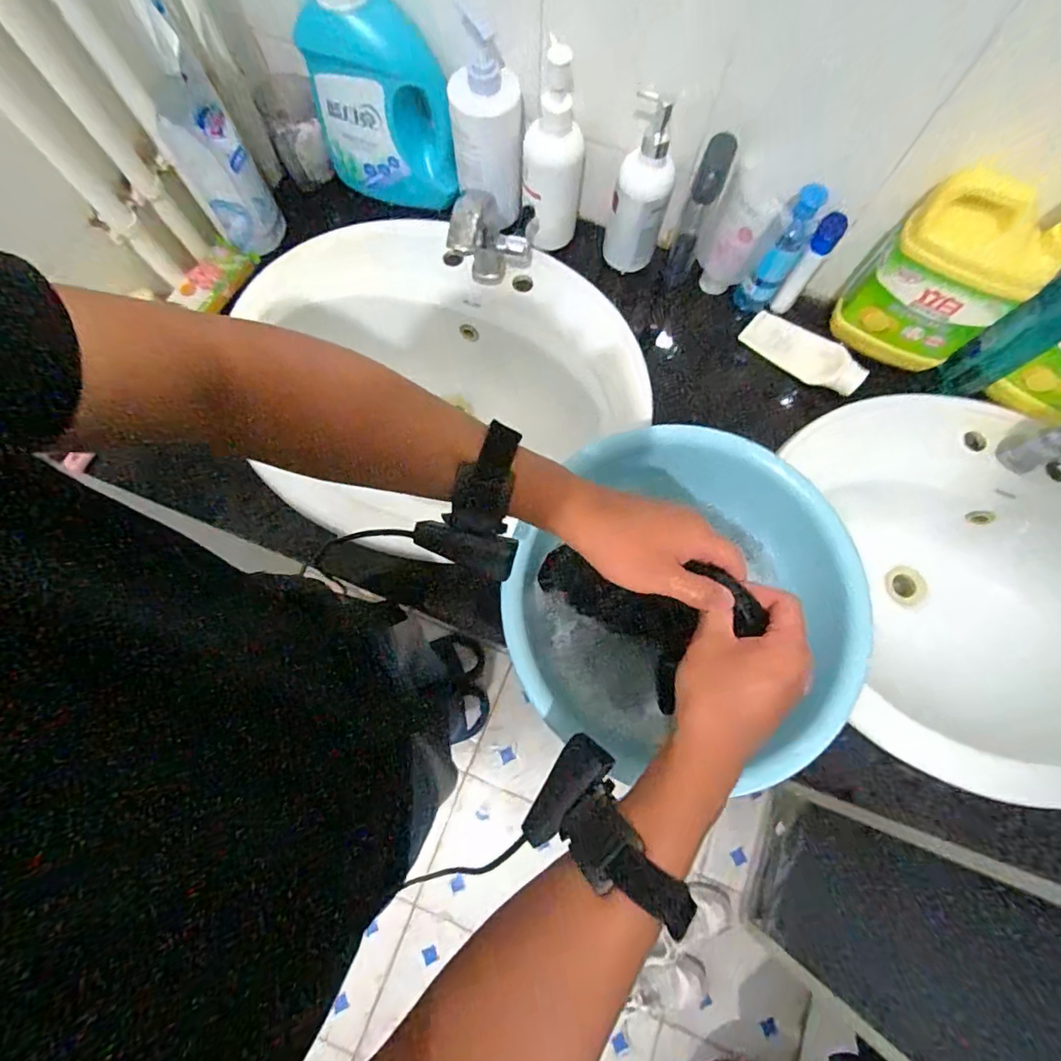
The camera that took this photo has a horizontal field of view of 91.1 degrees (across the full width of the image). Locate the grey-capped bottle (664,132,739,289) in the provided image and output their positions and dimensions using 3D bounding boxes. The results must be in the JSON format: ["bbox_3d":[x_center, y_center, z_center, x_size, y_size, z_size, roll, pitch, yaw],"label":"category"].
[{"bbox_3d":[0.197,-0.372,0.621,0.032,0.163,0.055,21,79,3],"label":"grey-capped bottle"}]

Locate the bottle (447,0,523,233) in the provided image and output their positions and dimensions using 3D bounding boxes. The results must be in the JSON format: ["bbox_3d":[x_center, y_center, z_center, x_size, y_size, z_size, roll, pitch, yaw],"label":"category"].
[{"bbox_3d":[-0.054,-0.478,0.628,0.083,0.182,0.099,-5,78,-3],"label":"bottle"}]

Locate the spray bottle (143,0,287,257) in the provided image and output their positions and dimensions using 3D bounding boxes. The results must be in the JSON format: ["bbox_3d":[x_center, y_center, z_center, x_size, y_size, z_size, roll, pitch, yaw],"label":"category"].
[{"bbox_3d":[-0.369,-0.443,0.591,0.071,0.251,0.069,-15,57,-4],"label":"spray bottle"}]

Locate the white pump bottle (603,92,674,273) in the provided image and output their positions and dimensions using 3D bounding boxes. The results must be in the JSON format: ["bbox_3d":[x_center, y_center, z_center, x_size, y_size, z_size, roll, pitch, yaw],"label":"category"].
[{"bbox_3d":[0.136,-0.413,0.627,0.071,0.183,0.078,16,78,2],"label":"white pump bottle"}]

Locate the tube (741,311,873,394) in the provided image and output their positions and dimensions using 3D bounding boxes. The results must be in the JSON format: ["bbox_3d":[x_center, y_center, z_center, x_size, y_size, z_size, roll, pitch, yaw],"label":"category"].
[{"bbox_3d":[0.352,-0.230,0.672,0.156,0.026,0.052,40,80,20],"label":"tube"}]

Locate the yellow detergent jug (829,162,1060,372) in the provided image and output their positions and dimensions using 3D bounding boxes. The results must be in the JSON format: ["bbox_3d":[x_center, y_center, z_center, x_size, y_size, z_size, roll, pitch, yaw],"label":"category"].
[{"bbox_3d":[0.451,-0.272,0.573,0.148,0.219,0.066,28,79,4],"label":"yellow detergent jug"}]

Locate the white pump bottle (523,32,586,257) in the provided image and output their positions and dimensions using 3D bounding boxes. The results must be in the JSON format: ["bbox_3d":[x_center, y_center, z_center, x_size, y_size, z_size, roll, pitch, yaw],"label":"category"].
[{"bbox_3d":[0.027,-0.421,0.619,0.069,0.245,0.060,6,78,0],"label":"white pump bottle"}]

